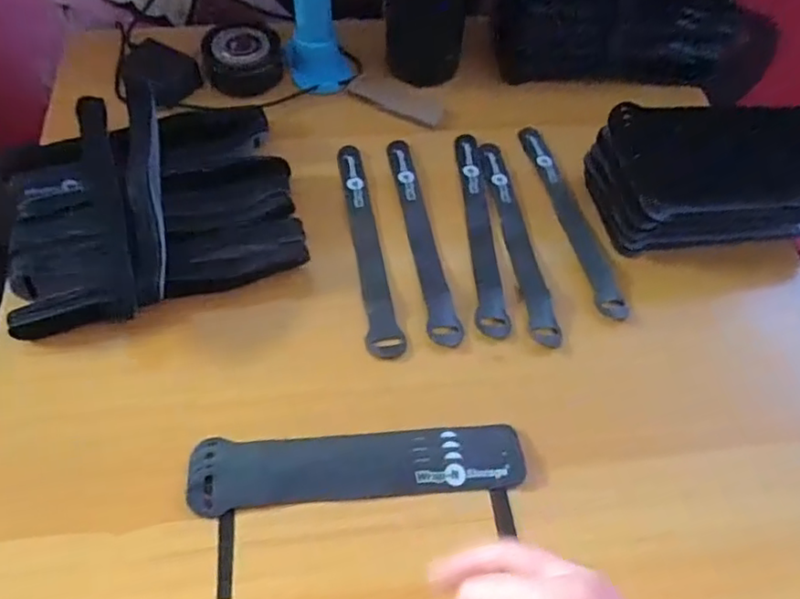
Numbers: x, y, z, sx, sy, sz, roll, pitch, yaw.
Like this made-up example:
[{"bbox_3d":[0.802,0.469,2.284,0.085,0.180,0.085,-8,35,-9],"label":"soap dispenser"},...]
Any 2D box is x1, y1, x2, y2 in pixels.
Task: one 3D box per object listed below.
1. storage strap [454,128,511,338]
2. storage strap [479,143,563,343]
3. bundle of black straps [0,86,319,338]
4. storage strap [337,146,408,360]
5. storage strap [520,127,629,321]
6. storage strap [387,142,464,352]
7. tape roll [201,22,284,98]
[{"bbox_3d":[0.061,-0.058,0.485,0.022,0.004,0.202,-1,54,-4],"label":"storage strap"},{"bbox_3d":[0.090,-0.054,0.483,0.020,0.004,0.205,-4,54,-6],"label":"storage strap"},{"bbox_3d":[-0.184,-0.076,0.461,0.199,0.043,0.200,-16,56,-14],"label":"bundle of black straps"},{"bbox_3d":[-0.027,-0.046,0.472,0.025,0.004,0.203,-8,54,-9],"label":"storage strap"},{"bbox_3d":[0.136,-0.071,0.500,0.022,0.006,0.205,-9,55,-6],"label":"storage strap"},{"bbox_3d":[0.016,-0.054,0.480,0.022,0.004,0.203,-7,54,-8],"label":"storage strap"},{"bbox_3d":[-0.145,-0.221,0.574,0.070,0.029,0.071,-5,54,-7],"label":"tape roll"}]

